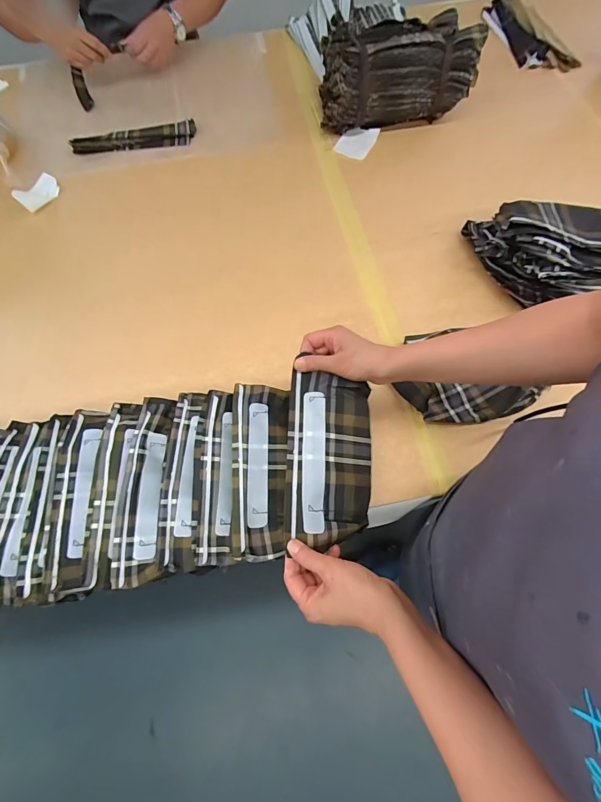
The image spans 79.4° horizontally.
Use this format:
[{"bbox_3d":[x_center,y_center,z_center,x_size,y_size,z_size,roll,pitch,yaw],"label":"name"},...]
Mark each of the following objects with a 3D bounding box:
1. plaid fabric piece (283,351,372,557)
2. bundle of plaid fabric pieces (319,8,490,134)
[{"bbox_3d":[0.035,0.061,0.436,0.099,0.037,0.212,2,68,3],"label":"plaid fabric piece"},{"bbox_3d":[0.188,-0.696,0.766,0.308,0.128,0.206,-10,68,-2],"label":"bundle of plaid fabric pieces"}]

